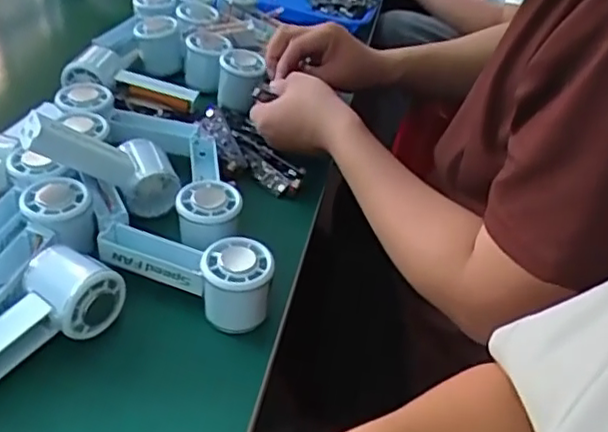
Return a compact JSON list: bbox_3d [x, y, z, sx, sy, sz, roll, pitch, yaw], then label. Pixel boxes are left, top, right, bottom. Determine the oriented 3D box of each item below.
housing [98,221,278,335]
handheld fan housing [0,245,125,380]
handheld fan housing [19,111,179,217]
[{"bbox_3d":[-0.097,0.039,0.539,0.154,0.058,0.051,23,42,20],"label":"housing"},{"bbox_3d":[-0.215,0.083,0.484,0.068,0.047,0.147,33,60,29],"label":"handheld fan housing"},{"bbox_3d":[-0.186,-0.055,0.590,0.151,0.056,0.060,25,24,-39],"label":"handheld fan housing"}]

